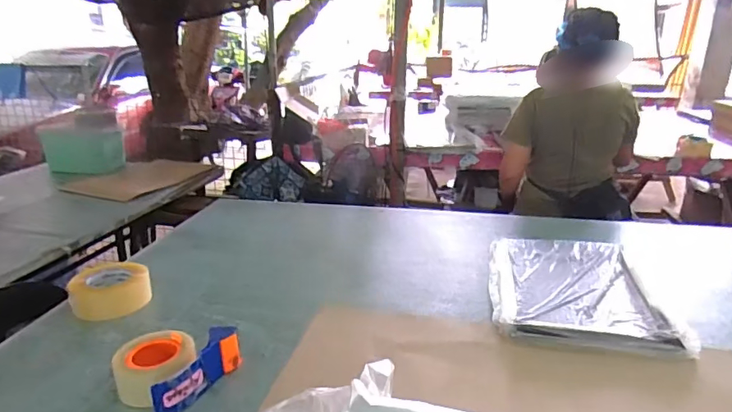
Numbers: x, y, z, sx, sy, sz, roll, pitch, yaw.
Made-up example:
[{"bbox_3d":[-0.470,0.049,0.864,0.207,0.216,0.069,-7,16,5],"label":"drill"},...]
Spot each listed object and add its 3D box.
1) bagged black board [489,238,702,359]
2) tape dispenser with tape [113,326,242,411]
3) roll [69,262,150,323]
[{"bbox_3d":[0.395,0.150,0.965,0.306,0.039,0.406,3,20,9],"label":"bagged black board"},{"bbox_3d":[-0.272,0.223,0.715,0.127,0.059,0.148,11,22,29],"label":"tape dispenser with tape"},{"bbox_3d":[-0.485,0.157,0.954,0.134,0.063,0.135,0,19,0],"label":"roll"}]

